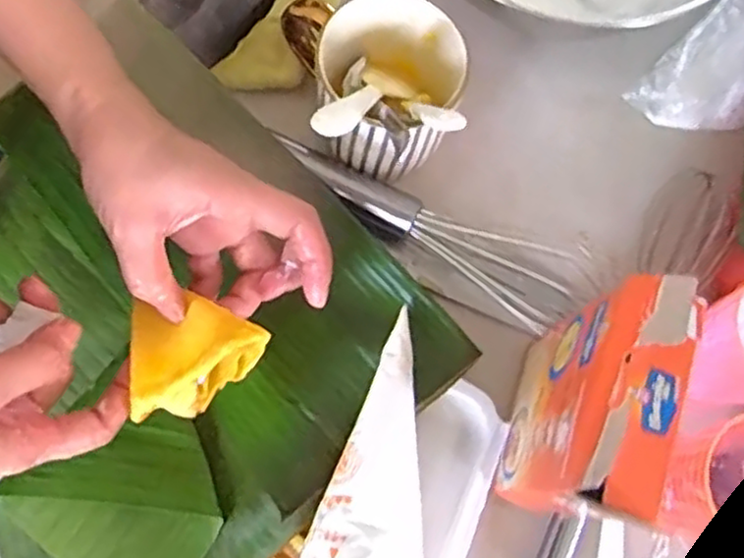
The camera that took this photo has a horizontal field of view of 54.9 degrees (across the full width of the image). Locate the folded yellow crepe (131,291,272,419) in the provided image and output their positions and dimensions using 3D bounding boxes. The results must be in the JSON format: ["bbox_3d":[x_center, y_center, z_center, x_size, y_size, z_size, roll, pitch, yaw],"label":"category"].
[{"bbox_3d":[-0.090,0.038,0.370,0.070,0.037,0.058,-8,75,-3],"label":"folded yellow crepe"}]

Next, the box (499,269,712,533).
[{"bbox_3d":[0.101,0.060,0.340,0.047,0.158,0.099,18,74,2],"label":"box"}]

